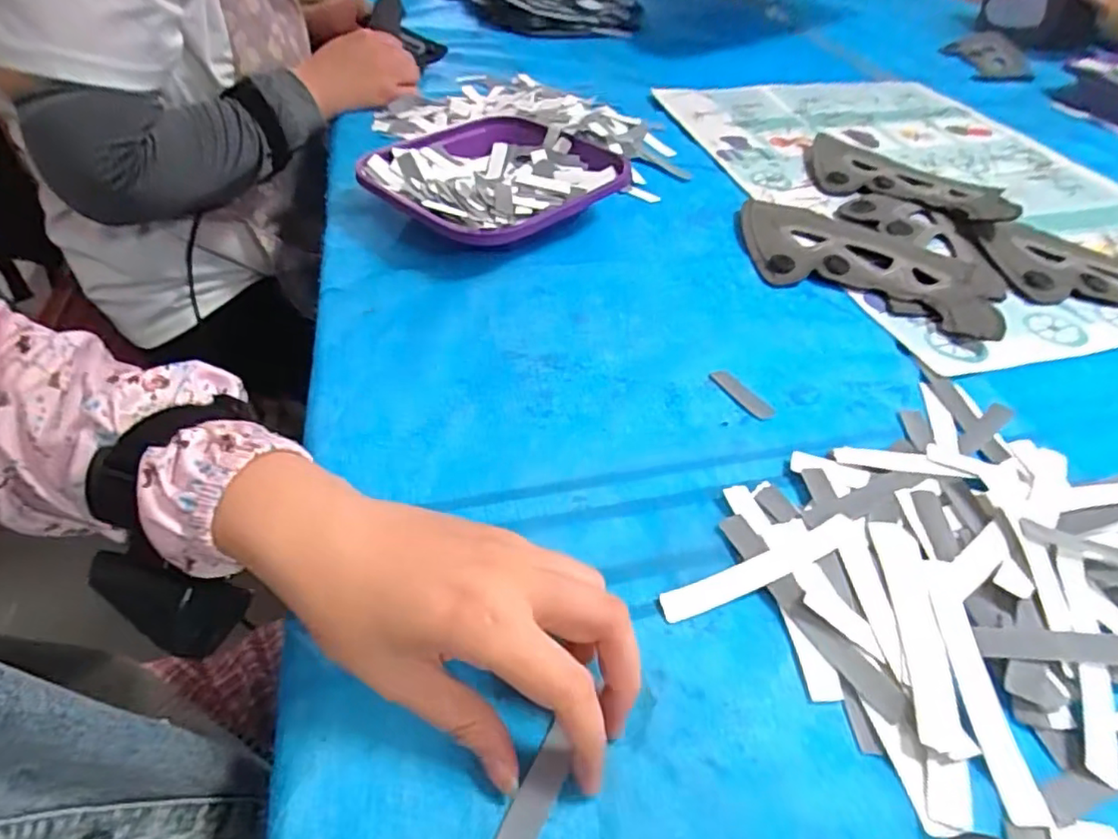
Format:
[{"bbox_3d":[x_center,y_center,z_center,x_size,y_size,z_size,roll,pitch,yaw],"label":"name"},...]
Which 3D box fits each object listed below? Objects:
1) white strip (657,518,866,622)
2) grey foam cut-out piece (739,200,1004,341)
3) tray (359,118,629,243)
[{"bbox_3d":[0.100,0.068,0.285,0.112,0.005,0.016,-16,49,-17],"label":"white strip"},{"bbox_3d":[0.239,-0.128,0.480,0.202,0.013,0.119,25,50,20],"label":"grey foam cut-out piece"},{"bbox_3d":[-0.052,-0.200,0.518,0.190,0.040,0.188,35,54,28],"label":"tray"}]

